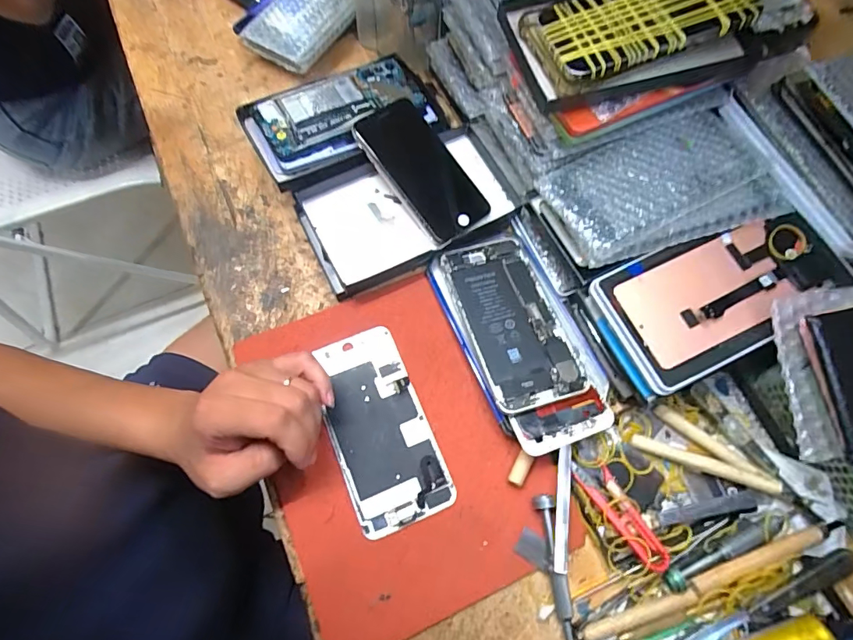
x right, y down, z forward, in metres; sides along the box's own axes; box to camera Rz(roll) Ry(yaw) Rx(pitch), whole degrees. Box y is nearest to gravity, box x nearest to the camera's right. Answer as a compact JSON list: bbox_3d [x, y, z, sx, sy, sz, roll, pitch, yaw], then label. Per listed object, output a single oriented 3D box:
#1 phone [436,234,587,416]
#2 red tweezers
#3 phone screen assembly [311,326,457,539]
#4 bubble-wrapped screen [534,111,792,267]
[{"bbox_3d":[0.069,-0.001,0.391,0.076,0.007,0.153,-16,64,-9],"label":"phone"},{"bbox_3d":[0.146,0.143,0.342,0.024,0.007,0.079,-33,62,-9],"label":"red tweezers"},{"bbox_3d":[-0.037,0.083,0.370,0.074,0.009,0.152,-19,72,-4],"label":"phone screen assembly"},{"bbox_3d":[0.188,-0.105,0.378,0.172,0.022,0.100,-19,72,-8],"label":"bubble-wrapped screen"}]

